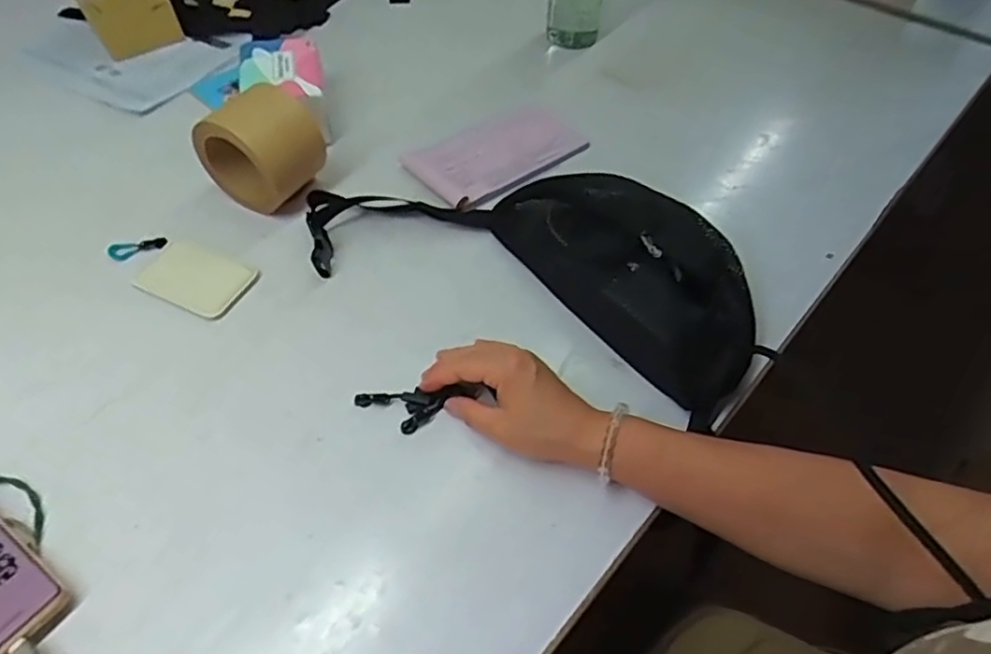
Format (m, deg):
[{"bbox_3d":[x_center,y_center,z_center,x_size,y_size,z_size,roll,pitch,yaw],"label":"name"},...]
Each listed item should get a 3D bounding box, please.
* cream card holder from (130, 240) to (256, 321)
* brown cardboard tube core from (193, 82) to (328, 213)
[{"bbox_3d":[-0.285,-0.048,0.614,0.106,0.005,0.070,21,54,13],"label":"cream card holder"},{"bbox_3d":[-0.236,-0.179,0.658,0.112,0.114,0.075,24,55,15],"label":"brown cardboard tube core"}]

